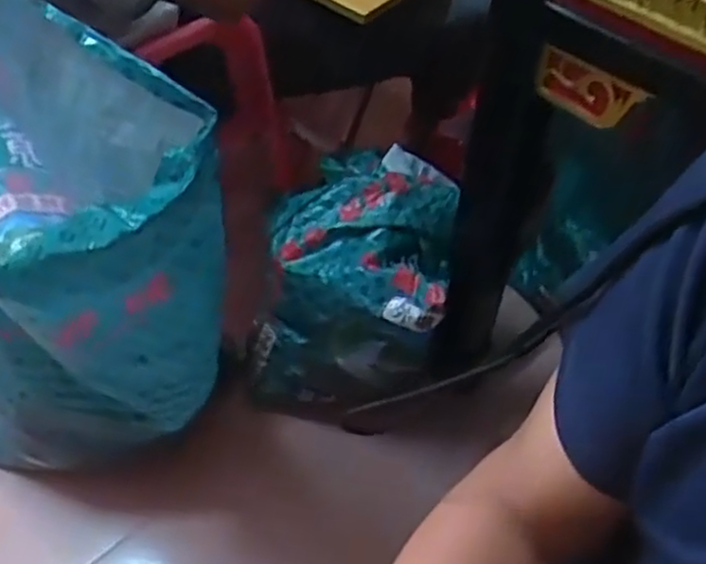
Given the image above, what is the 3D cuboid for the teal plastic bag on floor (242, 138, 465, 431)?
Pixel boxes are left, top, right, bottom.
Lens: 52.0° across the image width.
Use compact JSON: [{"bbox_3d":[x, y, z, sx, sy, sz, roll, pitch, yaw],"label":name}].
[{"bbox_3d":[-0.003,-0.004,1.057,0.268,0.304,0.274,9,52,7],"label":"teal plastic bag on floor"}]

